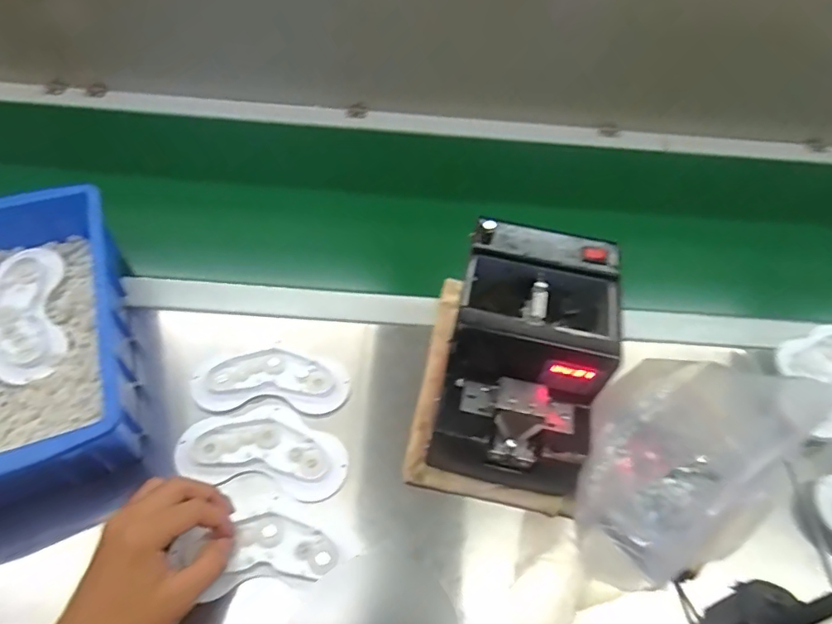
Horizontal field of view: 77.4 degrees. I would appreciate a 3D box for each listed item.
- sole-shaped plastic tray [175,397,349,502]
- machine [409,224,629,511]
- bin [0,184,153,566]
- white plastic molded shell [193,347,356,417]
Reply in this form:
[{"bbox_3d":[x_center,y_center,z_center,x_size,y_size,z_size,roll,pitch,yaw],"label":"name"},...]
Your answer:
[{"bbox_3d":[-0.135,0.119,0.473,0.147,0.013,0.081,9,54,2],"label":"sole-shaped plastic tray"},{"bbox_3d":[0.081,0.044,0.461,0.143,0.168,0.204,12,54,4],"label":"machine"},{"bbox_3d":[-0.384,0.037,0.479,0.214,0.100,0.310,-18,58,-17],"label":"bin"},{"bbox_3d":[-0.140,0.065,0.509,0.146,0.014,0.064,1,54,-4],"label":"white plastic molded shell"}]

